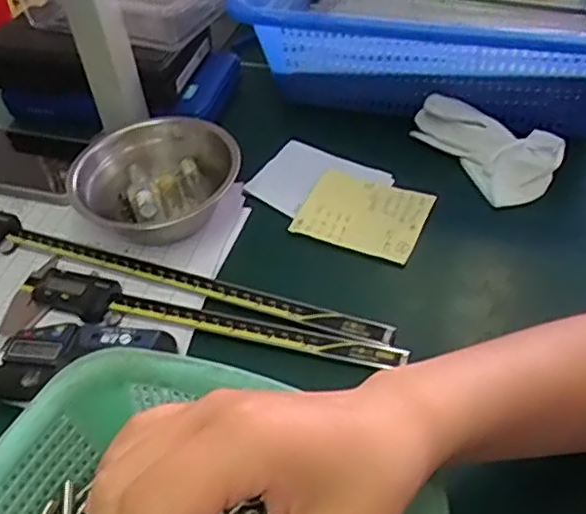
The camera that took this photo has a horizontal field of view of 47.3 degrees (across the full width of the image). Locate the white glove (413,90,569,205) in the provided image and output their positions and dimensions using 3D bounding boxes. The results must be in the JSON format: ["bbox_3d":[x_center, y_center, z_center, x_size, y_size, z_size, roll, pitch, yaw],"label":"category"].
[{"bbox_3d":[0.161,-0.093,0.563,0.061,0.046,0.122,-29,50,-22],"label":"white glove"}]

